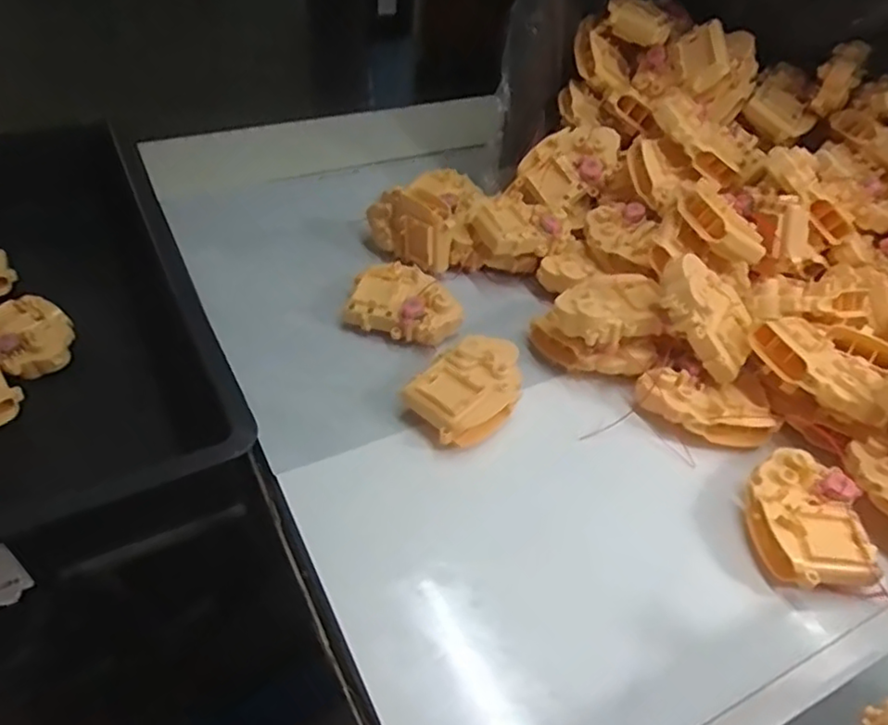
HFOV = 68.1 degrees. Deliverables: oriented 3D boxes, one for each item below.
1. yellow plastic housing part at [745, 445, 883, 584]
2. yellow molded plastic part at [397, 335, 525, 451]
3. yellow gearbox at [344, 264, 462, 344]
[{"bbox_3d":[0.239,0.105,0.436,0.069,0.040,0.099,-1,42,-6],"label":"yellow plastic housing part"},{"bbox_3d":[0.020,0.021,0.500,0.095,0.041,0.072,-27,51,-30],"label":"yellow molded plastic part"},{"bbox_3d":[-0.031,-0.052,0.562,0.093,0.033,0.064,14,43,10],"label":"yellow gearbox"}]

